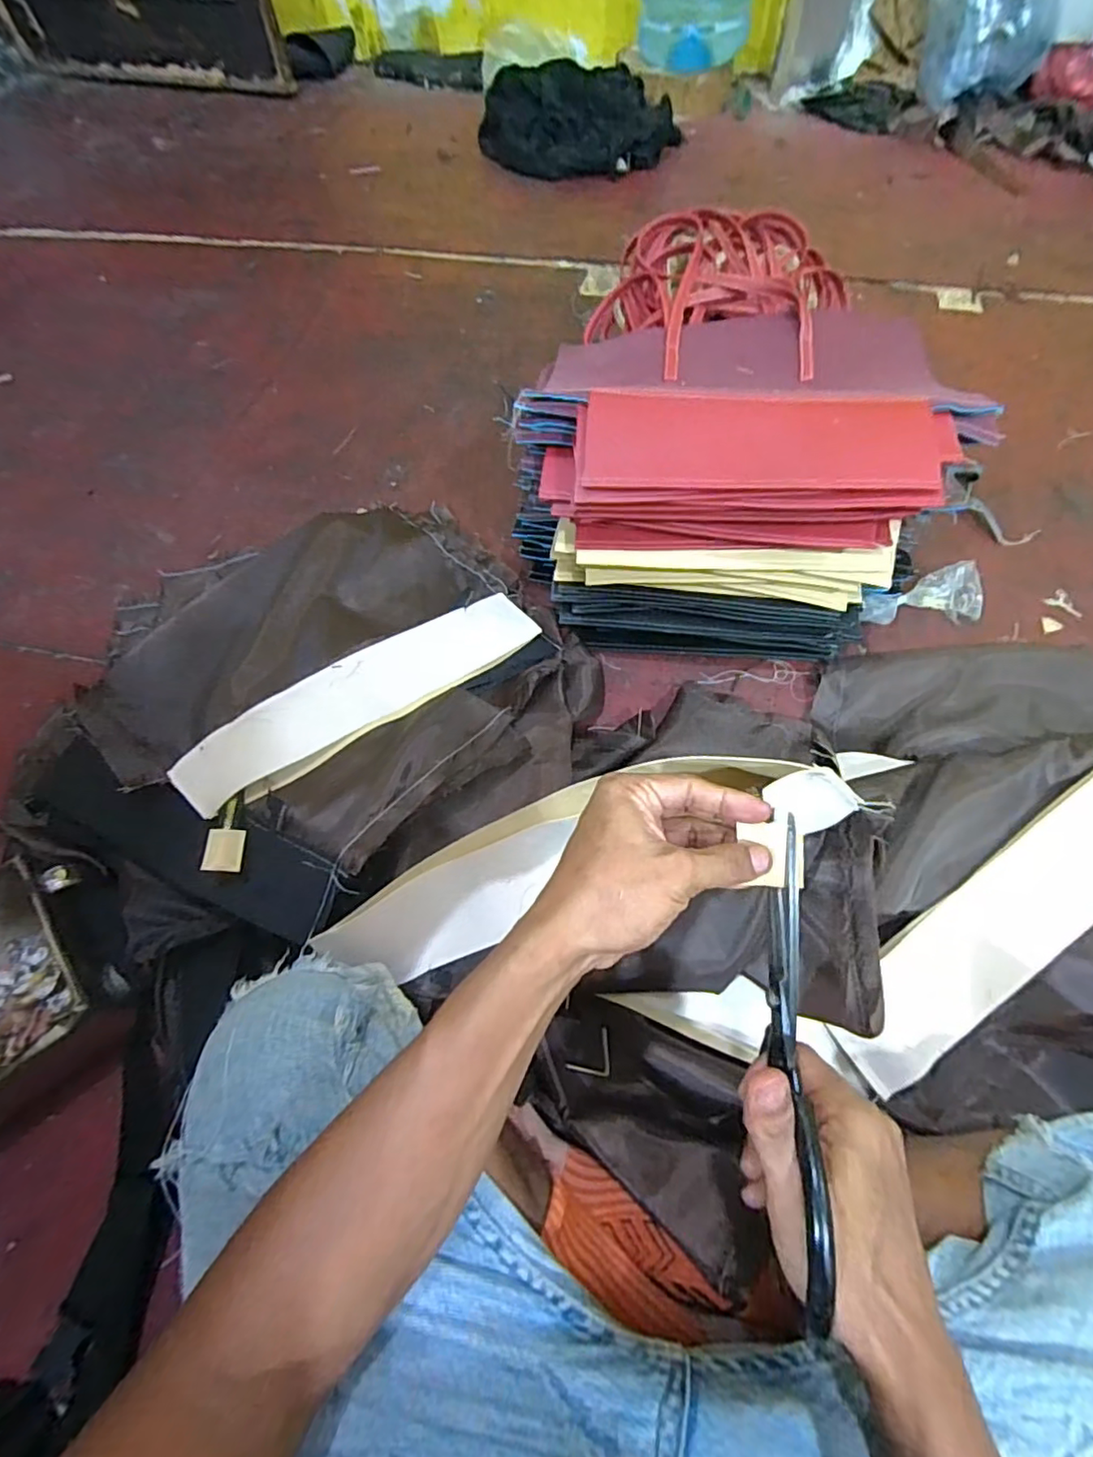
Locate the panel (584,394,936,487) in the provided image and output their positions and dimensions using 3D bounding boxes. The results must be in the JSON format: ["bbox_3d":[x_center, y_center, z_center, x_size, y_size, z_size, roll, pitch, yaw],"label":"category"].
[{"bbox_3d":[0.183,-0.254,0.523,0.291,0.018,0.083,4,87,7],"label":"panel"}]

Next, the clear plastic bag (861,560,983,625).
[{"bbox_3d":[0.439,-0.152,0.704,0.142,0.041,0.063,-6,62,-1],"label":"clear plastic bag"}]

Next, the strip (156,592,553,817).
[{"bbox_3d":[-0.156,-0.041,0.581,0.072,0.030,0.383,37,47,19],"label":"strip"}]

